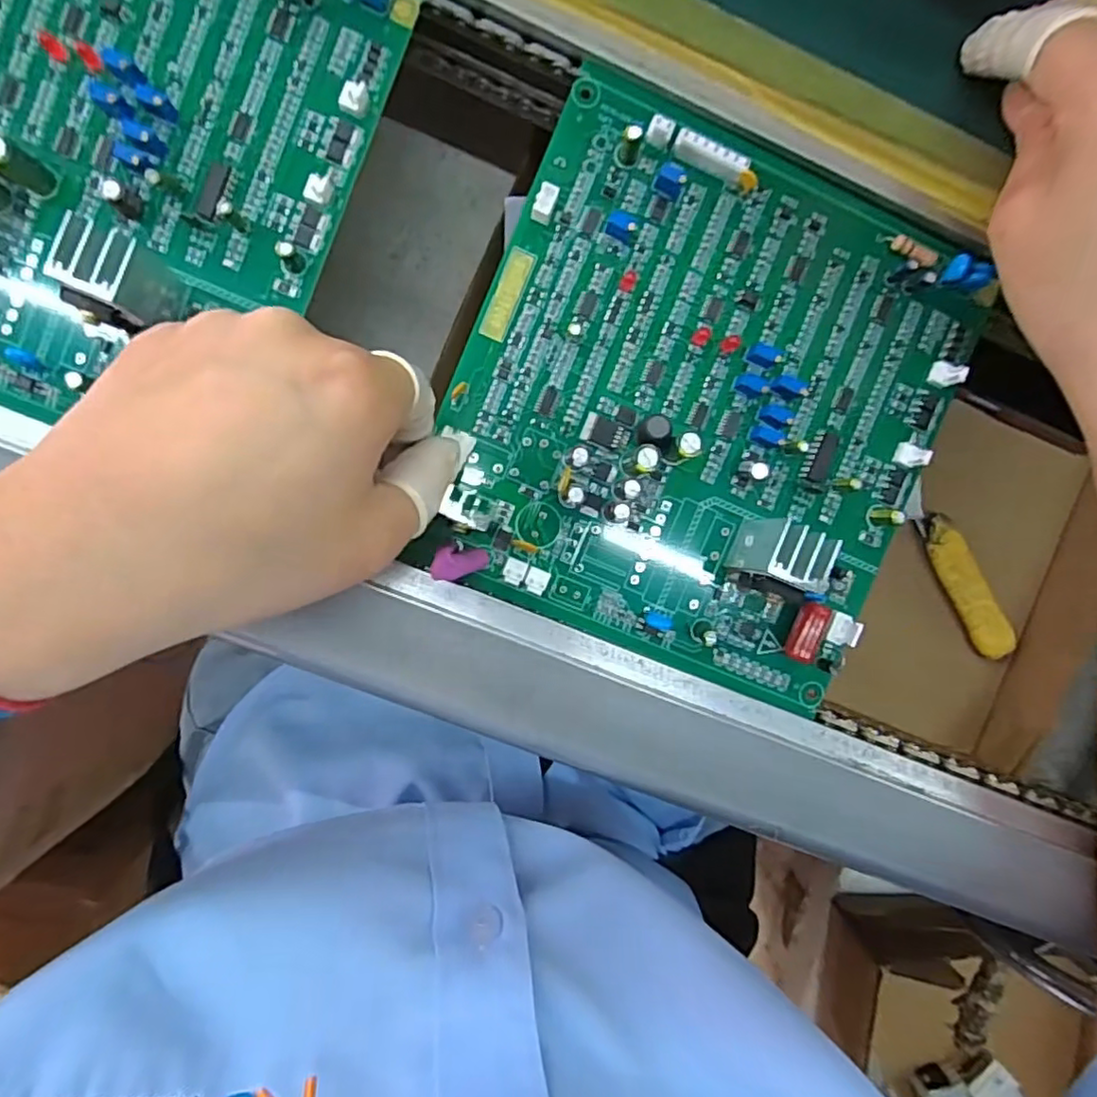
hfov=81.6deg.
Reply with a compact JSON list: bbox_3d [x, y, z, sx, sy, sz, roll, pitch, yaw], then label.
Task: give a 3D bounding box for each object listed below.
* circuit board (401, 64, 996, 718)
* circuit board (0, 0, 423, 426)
[{"bbox_3d":[0.059,-0.054,0.233,0.174,0.021,0.191,22,95,-5],"label":"circuit board"},{"bbox_3d":[-0.158,-0.139,0.201,0.175,0.031,0.181,22,92,-6],"label":"circuit board"}]

